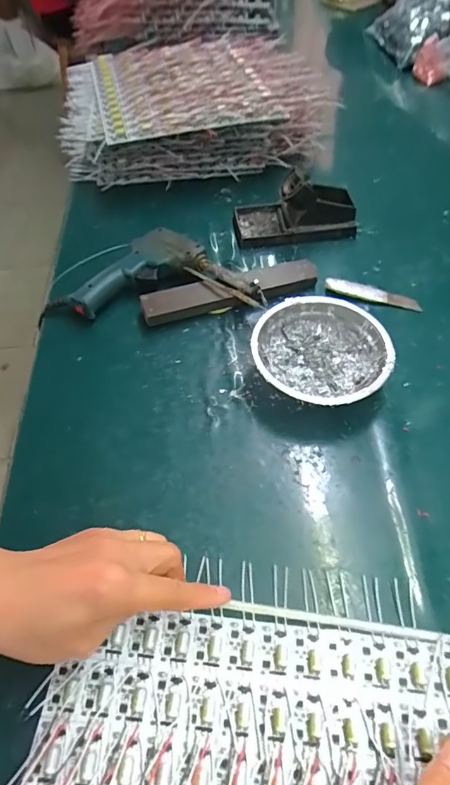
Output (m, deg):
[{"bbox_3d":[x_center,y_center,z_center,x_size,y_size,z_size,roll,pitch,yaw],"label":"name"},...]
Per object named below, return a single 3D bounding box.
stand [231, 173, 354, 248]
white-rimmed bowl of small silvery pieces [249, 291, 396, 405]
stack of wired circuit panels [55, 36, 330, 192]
[{"bbox_3d":[0.087,-0.231,0.554,0.150,0.058,0.078,-1,55,1],"label":"stand"},{"bbox_3d":[0.089,-0.035,0.427,0.121,0.041,0.128,-1,55,1],"label":"white-rimmed bowl of small silvery pieces"},{"bbox_3d":[-0.051,-0.399,0.631,0.339,0.105,0.212,-11,55,-6],"label":"stack of wired circuit panels"}]

